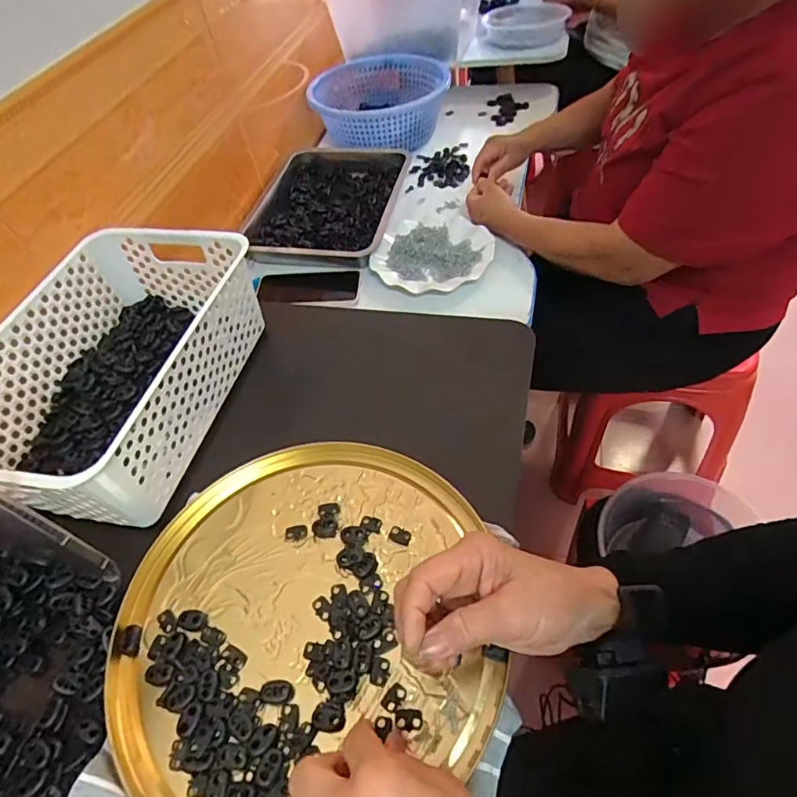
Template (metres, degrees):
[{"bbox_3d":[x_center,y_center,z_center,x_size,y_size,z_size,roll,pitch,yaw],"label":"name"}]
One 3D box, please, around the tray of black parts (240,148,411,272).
[{"bbox_3d":[-0.128,-0.345,0.923,0.243,0.040,0.316,6,53,13],"label":"tray of black parts"}]

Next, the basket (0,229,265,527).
[{"bbox_3d":[-0.282,-0.031,0.528,0.203,0.100,0.305,8,53,14],"label":"basket"}]

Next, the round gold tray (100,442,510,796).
[{"bbox_3d":[-0.077,0.165,0.408,0.279,0.020,0.281,-2,53,3],"label":"round gold tray"}]

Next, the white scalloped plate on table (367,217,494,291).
[{"bbox_3d":[0.054,-0.227,0.822,0.174,0.018,0.164,-4,51,5],"label":"white scalloped plate on table"}]

